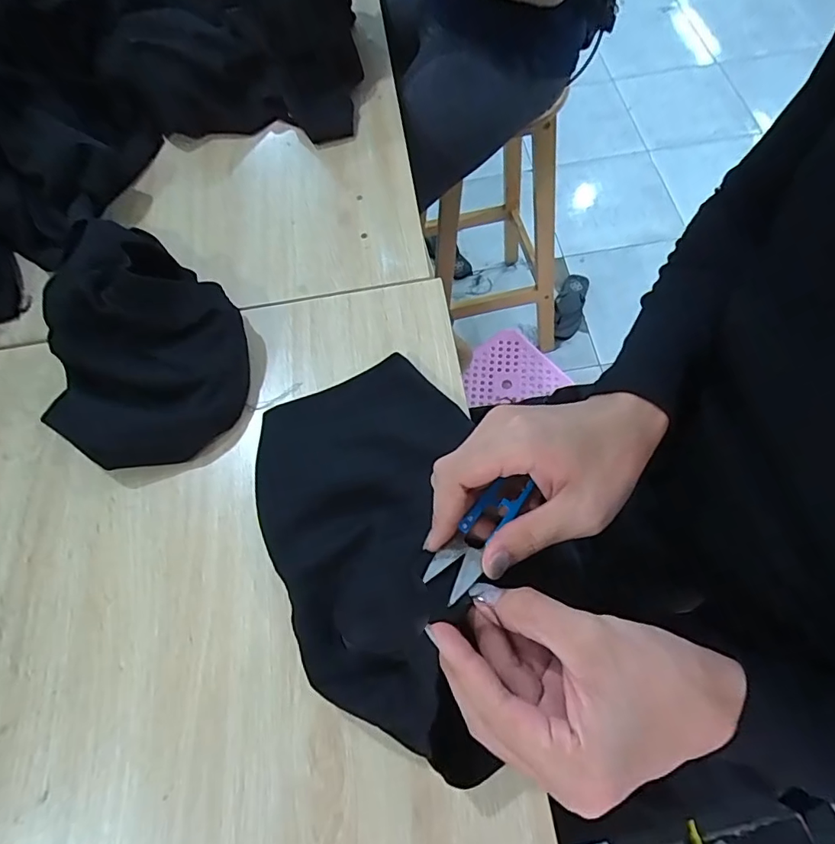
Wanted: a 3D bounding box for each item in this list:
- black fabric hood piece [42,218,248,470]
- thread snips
[{"bbox_3d":[-0.313,-0.094,0.528,0.219,0.095,0.294,-35,68,-11],"label":"black fabric hood piece"},{"bbox_3d":[0.039,0.068,0.308,0.027,0.013,0.089,34,55,16],"label":"thread snips"}]

